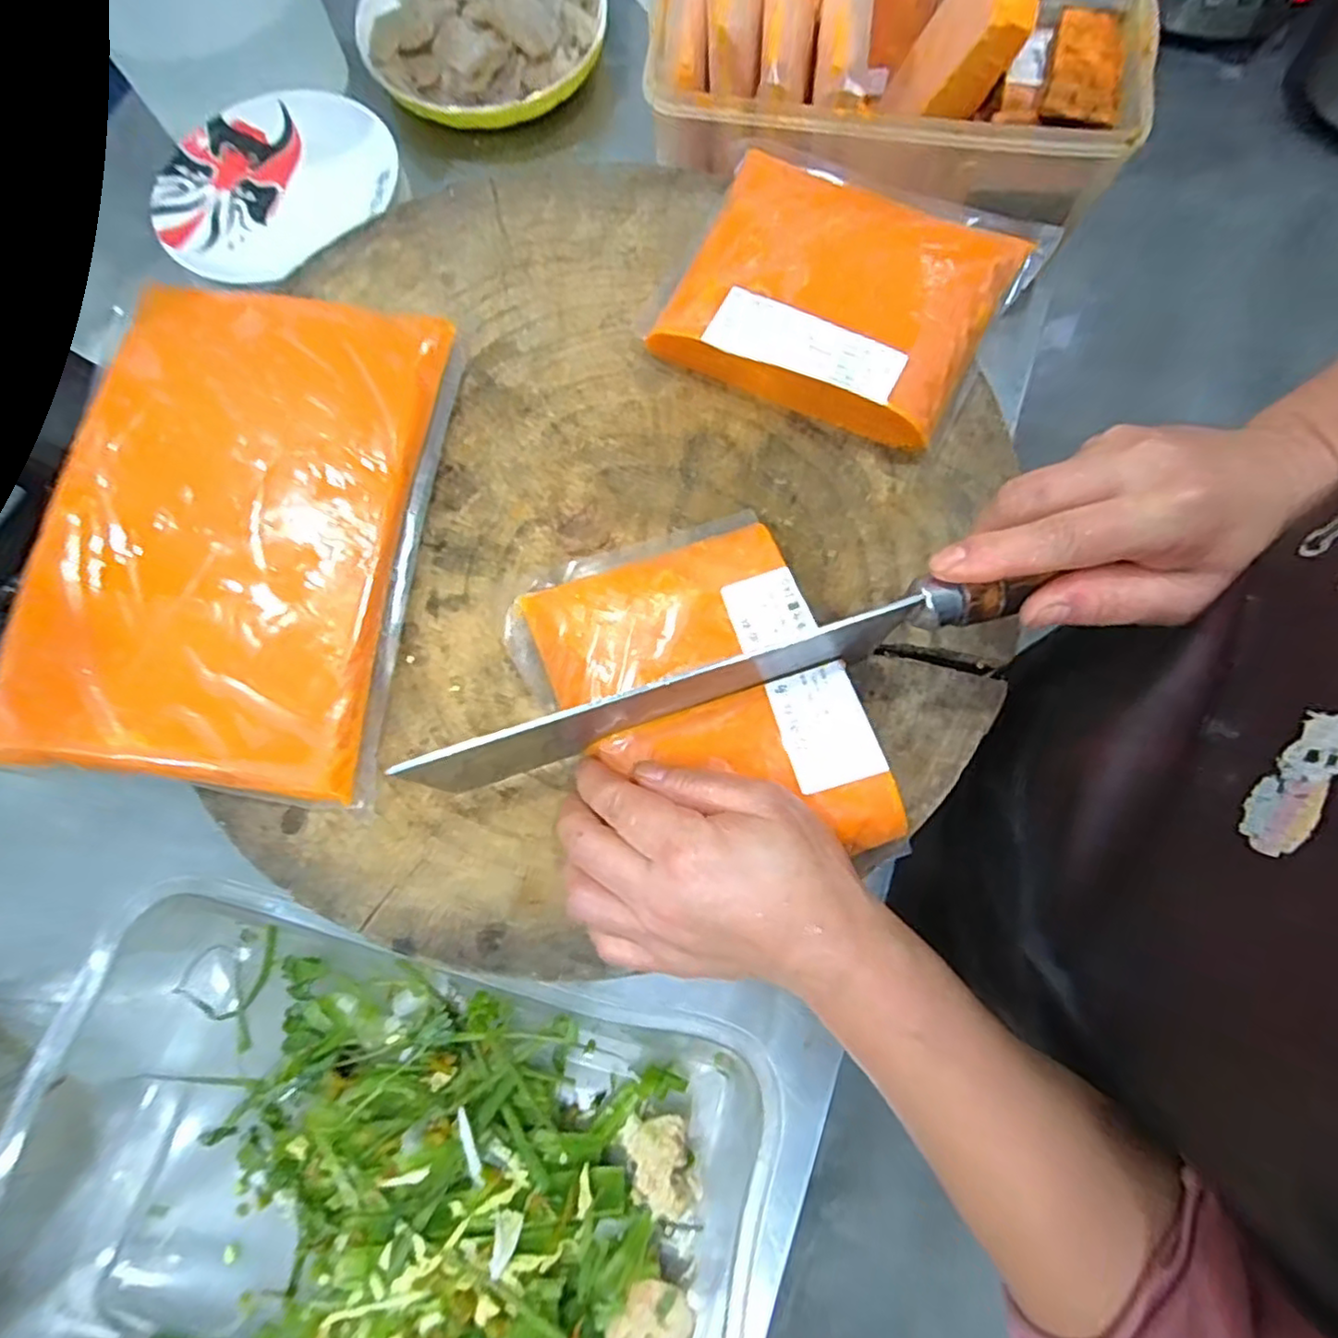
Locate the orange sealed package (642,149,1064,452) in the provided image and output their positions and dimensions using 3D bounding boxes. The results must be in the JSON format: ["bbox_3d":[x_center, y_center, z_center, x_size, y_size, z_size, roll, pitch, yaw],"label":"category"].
[{"bbox_3d":[0.095,-0.207,0.363,0.177,0.034,0.142,22,77,7],"label":"orange sealed package"}]

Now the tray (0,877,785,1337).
[{"bbox_3d":[-0.152,0.281,0.334,0.377,0.075,0.266,16,76,5],"label":"tray"}]

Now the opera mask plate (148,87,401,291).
[{"bbox_3d":[-0.289,-0.353,0.478,0.166,0.020,0.143,-42,78,-9],"label":"opera mask plate"}]

